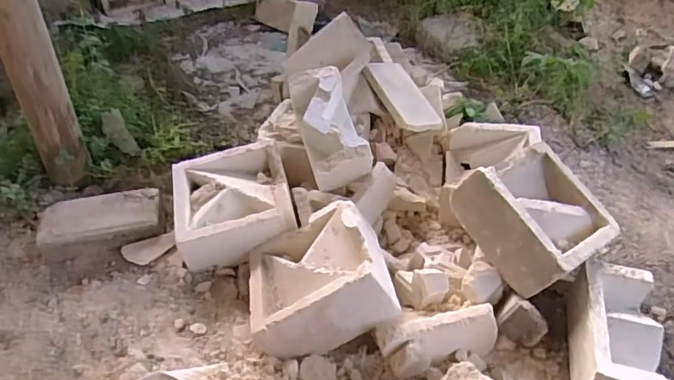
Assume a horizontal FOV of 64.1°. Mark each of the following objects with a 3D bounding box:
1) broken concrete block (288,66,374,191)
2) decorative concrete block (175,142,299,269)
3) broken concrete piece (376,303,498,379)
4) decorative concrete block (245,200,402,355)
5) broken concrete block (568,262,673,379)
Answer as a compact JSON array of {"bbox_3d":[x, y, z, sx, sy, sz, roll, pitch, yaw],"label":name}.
[{"bbox_3d":[-0.011,-0.112,0.988,0.101,0.111,0.215,-14,74,-14],"label":"broken concrete block"},{"bbox_3d":[-0.186,0.030,0.980,0.204,0.106,0.219,-9,43,-8],"label":"decorative concrete block"},{"bbox_3d":[0.147,0.218,0.782,0.171,0.070,0.067,-13,44,-12],"label":"broken concrete piece"},{"bbox_3d":[-0.031,0.136,0.861,0.205,0.099,0.234,-30,32,11],"label":"decorative concrete block"},{"bbox_3d":[0.399,0.215,0.766,0.102,0.090,0.211,8,43,10],"label":"broken concrete block"}]

